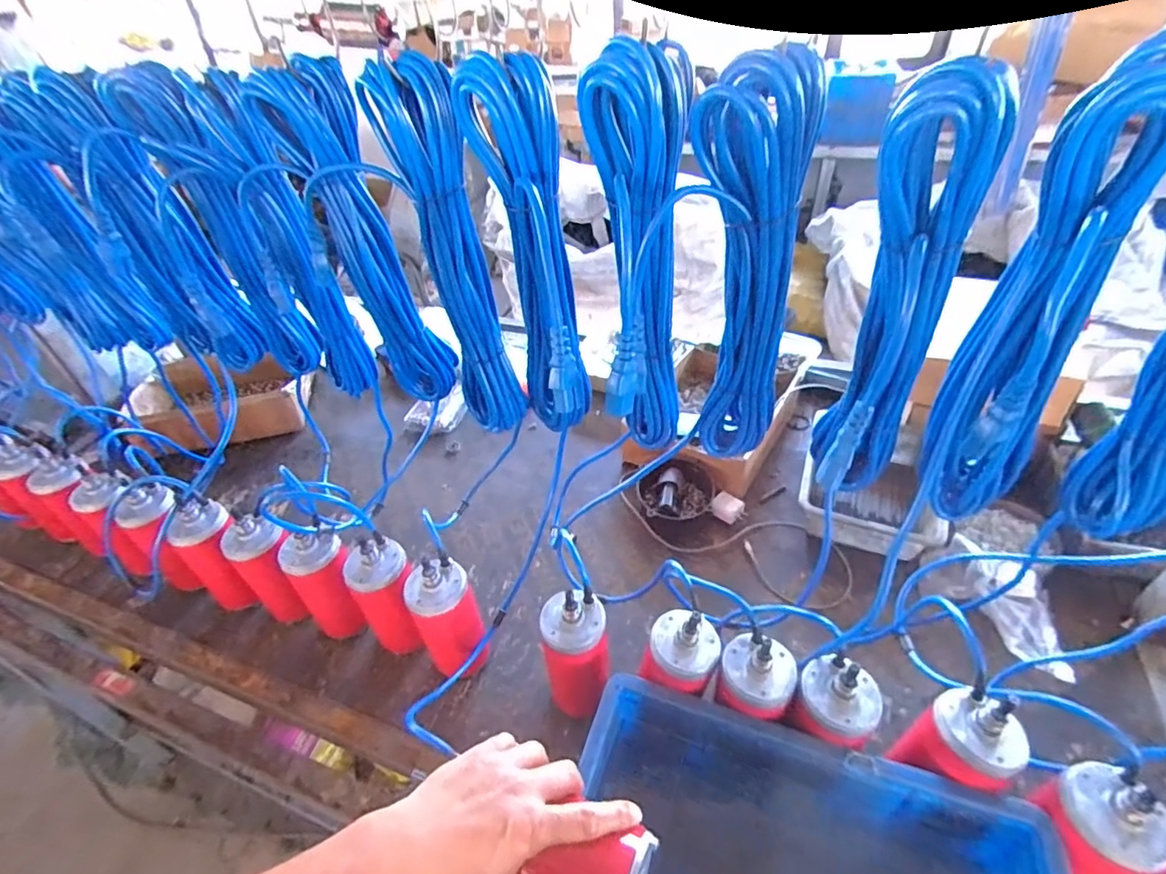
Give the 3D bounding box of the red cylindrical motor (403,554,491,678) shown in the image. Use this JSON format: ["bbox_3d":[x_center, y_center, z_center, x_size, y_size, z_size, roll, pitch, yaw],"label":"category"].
[{"bbox_3d":[-0.166,0.238,0.699,0.075,0.197,0.070,-3,40,2],"label":"red cylindrical motor"}]

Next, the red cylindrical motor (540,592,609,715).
[{"bbox_3d":[-0.007,0.249,0.638,0.073,0.155,0.070,-3,40,2],"label":"red cylindrical motor"}]

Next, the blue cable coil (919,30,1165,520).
[{"bbox_3d":[0.317,-0.069,0.395,0.072,0.344,0.061,31,51,34],"label":"blue cable coil"}]

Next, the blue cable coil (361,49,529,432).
[{"bbox_3d":[-0.120,-0.155,0.526,0.074,0.335,0.057,-16,42,-13],"label":"blue cable coil"}]

